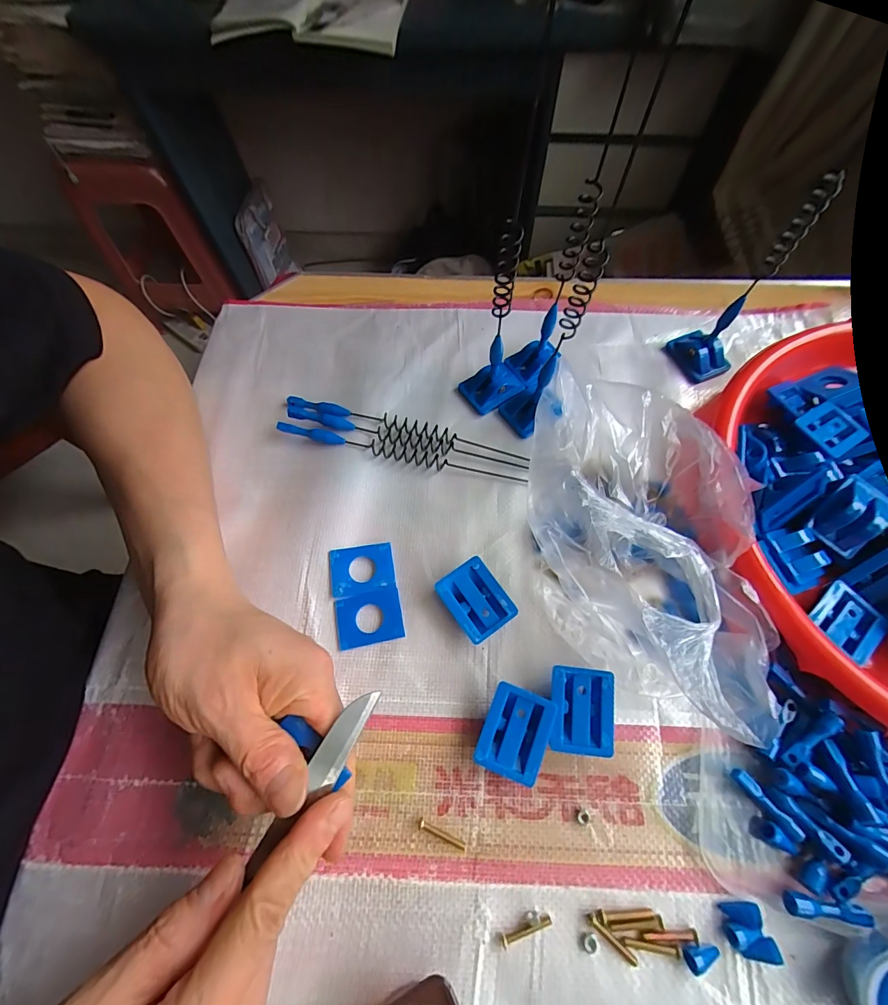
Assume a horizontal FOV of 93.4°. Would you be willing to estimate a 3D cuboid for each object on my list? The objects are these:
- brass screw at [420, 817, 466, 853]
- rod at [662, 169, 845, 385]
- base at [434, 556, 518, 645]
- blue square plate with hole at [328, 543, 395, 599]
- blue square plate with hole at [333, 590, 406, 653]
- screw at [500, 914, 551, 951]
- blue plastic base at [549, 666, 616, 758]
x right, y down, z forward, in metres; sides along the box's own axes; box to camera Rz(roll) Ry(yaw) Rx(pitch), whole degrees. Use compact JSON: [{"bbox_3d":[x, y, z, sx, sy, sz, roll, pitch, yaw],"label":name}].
[{"bbox_3d":[-0.001,0.176,0.220,0.026,0.004,0.004,24,68,11],"label":"brass screw"},{"bbox_3d":[0.212,-0.146,0.298,0.050,0.126,0.044,38,71,16],"label":"rod"},{"bbox_3d":[0.020,0.062,0.264,0.035,0.017,0.044,-35,70,-14],"label":"base"},{"bbox_3d":[-0.054,0.044,0.278,0.041,0.004,0.032,-9,66,-4],"label":"blue square plate with hole"},{"bbox_3d":[-0.048,0.074,0.266,0.041,0.004,0.031,-11,66,-5],"label":"blue square plate with hole"},{"bbox_3d":[0.040,0.211,0.205,0.026,0.004,0.006,-15,67,-6],"label":"screw"},{"bbox_3d":[0.078,0.118,0.238,0.035,0.018,0.043,7,66,4],"label":"blue plastic base"}]

